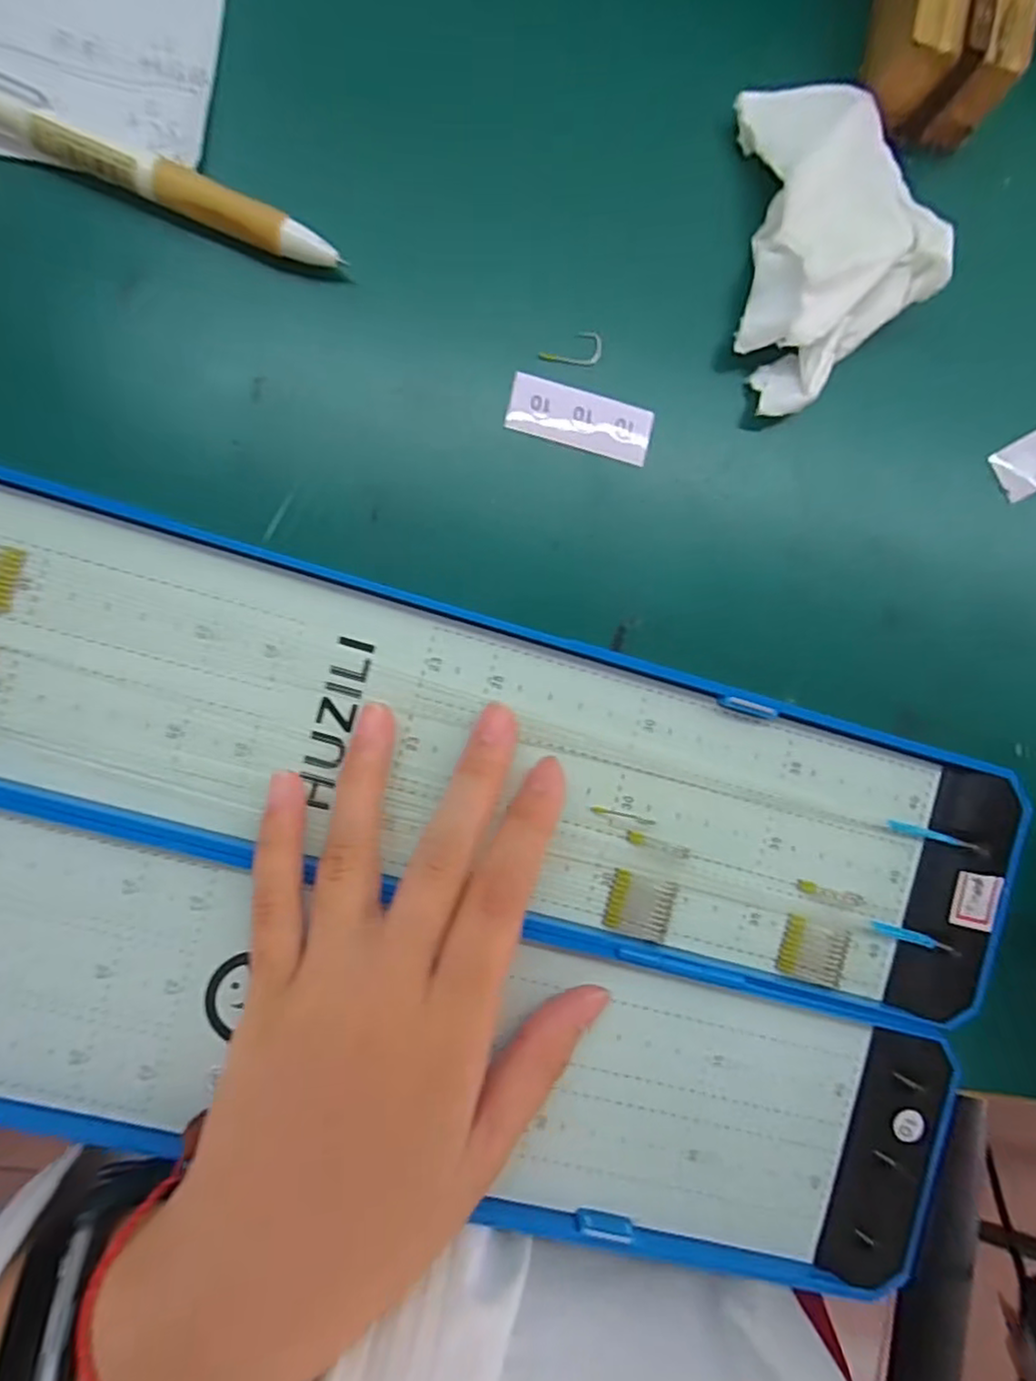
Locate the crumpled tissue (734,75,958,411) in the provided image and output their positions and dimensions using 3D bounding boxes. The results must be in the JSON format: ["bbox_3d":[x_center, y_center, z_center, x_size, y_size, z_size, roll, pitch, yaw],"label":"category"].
[{"bbox_3d":[0.102,-0.140,0.214,0.062,0.024,0.098,0,89,-7],"label":"crumpled tissue"}]

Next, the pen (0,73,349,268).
[{"bbox_3d":[-0.119,-0.155,0.190,0.140,0.011,0.016,22,87,-6],"label":"pen"}]

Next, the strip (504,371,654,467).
[{"bbox_3d":[0.020,-0.087,0.213,0.046,0.004,0.017,14,103,-6],"label":"strip"}]

